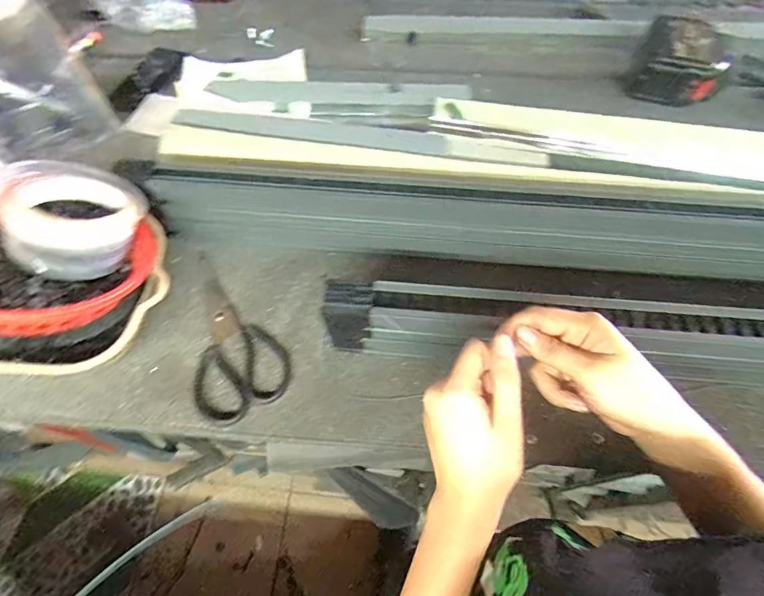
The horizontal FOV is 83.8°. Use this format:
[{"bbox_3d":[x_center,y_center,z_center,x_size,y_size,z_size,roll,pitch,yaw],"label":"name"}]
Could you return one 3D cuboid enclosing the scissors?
[{"bbox_3d":[-0.187,0.038,0.478,0.100,0.015,0.208,-33,65,-17],"label":"scissors"}]

